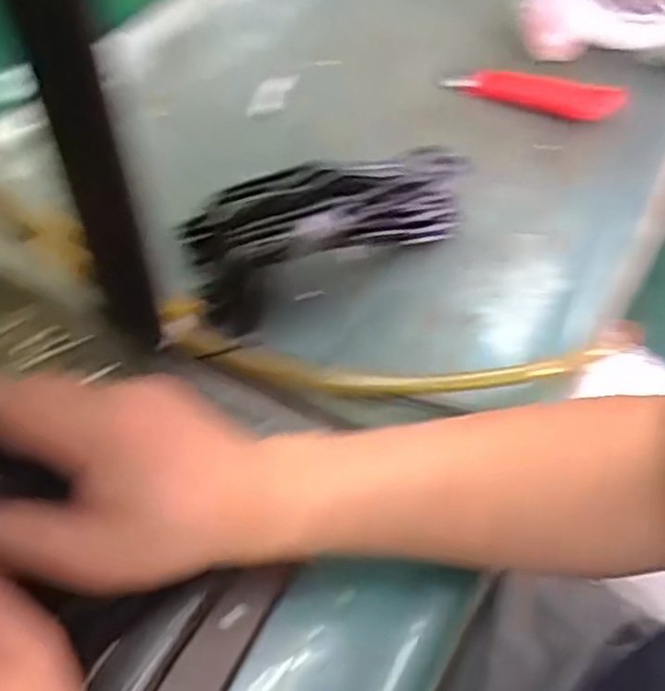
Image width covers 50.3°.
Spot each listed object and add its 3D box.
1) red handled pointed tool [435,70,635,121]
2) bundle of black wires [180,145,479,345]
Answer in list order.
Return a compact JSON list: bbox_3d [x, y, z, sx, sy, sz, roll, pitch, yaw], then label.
[{"bbox_3d":[0.182,-0.231,0.644,0.158,0.027,0.028,16,54,11],"label":"red handled pointed tool"},{"bbox_3d":[-0.004,-0.093,0.527,0.205,0.063,0.092,-18,55,-14],"label":"bundle of black wires"}]

